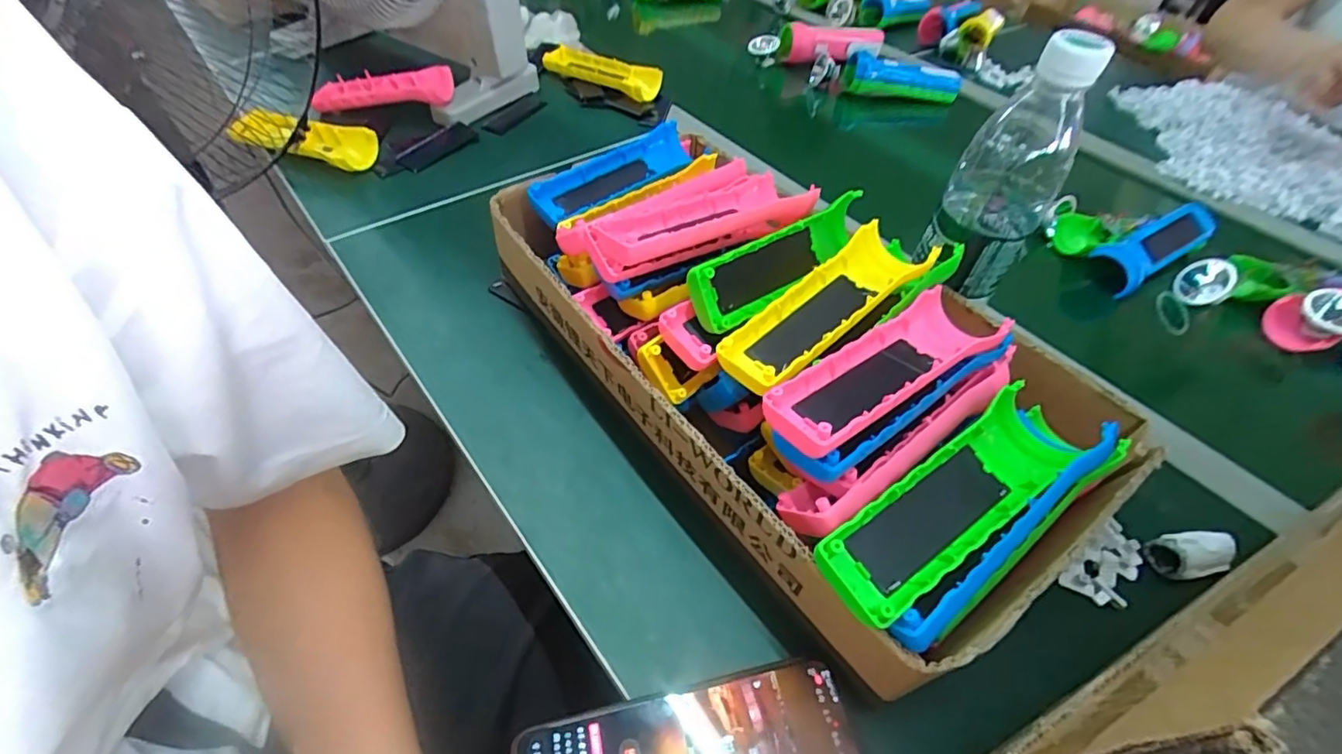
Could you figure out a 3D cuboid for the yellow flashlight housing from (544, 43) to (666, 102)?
[{"bbox_3d":[-0.086,-0.381,0.712,0.159,0.030,0.049,28,52,17],"label":"yellow flashlight housing"}]

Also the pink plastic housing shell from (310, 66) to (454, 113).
[{"bbox_3d":[-0.315,-0.314,0.624,0.162,0.028,0.030,0,48,10],"label":"pink plastic housing shell"}]

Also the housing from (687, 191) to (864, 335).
[{"bbox_3d":[0.068,-0.078,0.368,0.030,0.040,0.140,37,55,24],"label":"housing"}]

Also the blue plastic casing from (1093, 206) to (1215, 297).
[{"bbox_3d":[0.481,-0.132,0.565,0.150,0.048,0.049,-24,55,-25],"label":"blue plastic casing"}]

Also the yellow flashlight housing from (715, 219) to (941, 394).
[{"bbox_3d":[0.095,-0.042,0.342,0.047,0.034,0.151,39,55,25],"label":"yellow flashlight housing"}]

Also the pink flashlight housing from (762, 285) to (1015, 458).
[{"bbox_3d":[0.116,-0.005,0.308,0.154,0.031,0.045,-27,57,-26],"label":"pink flashlight housing"}]

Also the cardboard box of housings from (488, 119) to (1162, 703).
[{"bbox_3d":[0.067,-0.043,0.379,0.222,0.098,0.414,-27,57,-27],"label":"cardboard box of housings"}]

